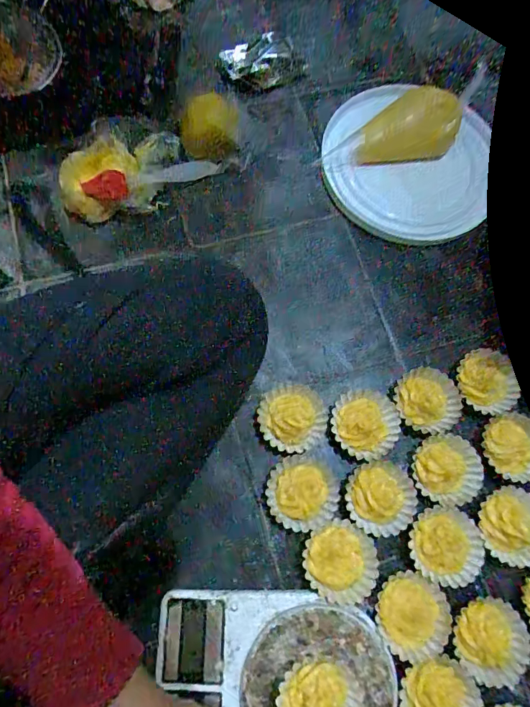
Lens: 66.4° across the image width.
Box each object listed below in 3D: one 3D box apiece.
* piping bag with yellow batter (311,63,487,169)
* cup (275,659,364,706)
[{"bbox_3d":[0.165,-0.286,0.537,0.198,0.054,0.075,-20,75,7],"label":"piping bag with yellow batter"},{"bbox_3d":[0.047,0.302,0.346,0.074,0.028,0.061,-9,74,-4],"label":"cup"}]

